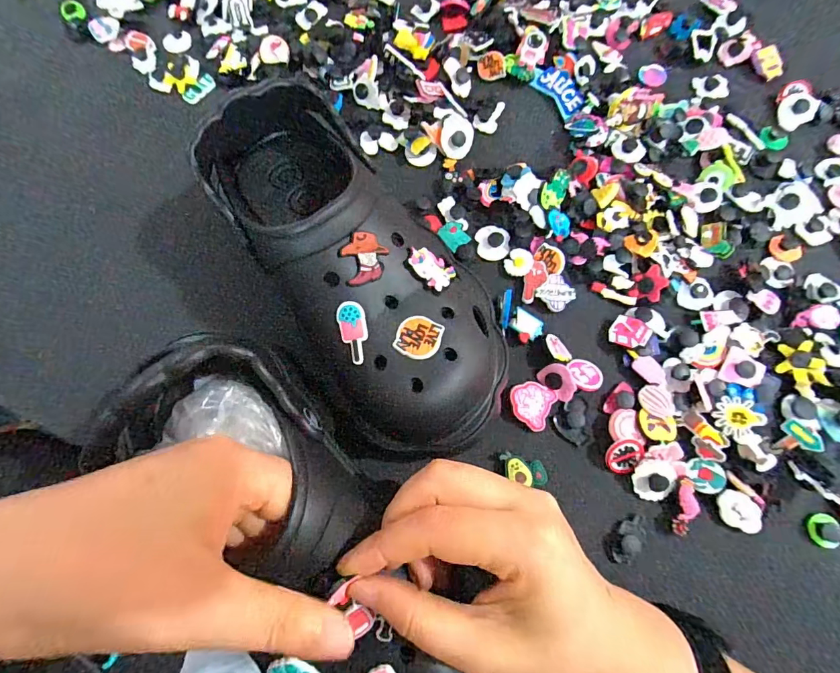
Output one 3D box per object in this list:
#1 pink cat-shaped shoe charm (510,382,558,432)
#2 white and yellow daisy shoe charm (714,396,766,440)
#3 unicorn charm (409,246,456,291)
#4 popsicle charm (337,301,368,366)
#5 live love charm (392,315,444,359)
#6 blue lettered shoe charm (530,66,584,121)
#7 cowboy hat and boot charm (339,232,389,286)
[{"bbox_3d":[0.073,0.045,0.283,0.028,0.010,0.028,26,74,8],"label":"pink cat-shaped shoe charm"},{"bbox_3d":[0.200,0.050,0.270,0.024,0.004,0.023,-7,71,21],"label":"white and yellow daisy shoe charm"},{"bbox_3d":[0.006,-0.039,0.238,0.027,0.004,0.020,40,55,-7],"label":"unicorn charm"},{"bbox_3d":[-0.034,-0.002,0.223,0.014,0.004,0.032,-11,89,-4],"label":"popsicle charm"},{"bbox_3d":[0.000,0.001,0.225,0.022,0.004,0.022,21,75,6],"label":"live love charm"},{"bbox_3d":[0.115,-0.206,0.357,0.024,0.004,0.051,-39,75,8],"label":"blue lettered shoe charm"},{"bbox_3d":[-0.028,-0.041,0.224,0.024,0.004,0.026,-18,101,-22],"label":"cowboy hat and boot charm"}]

